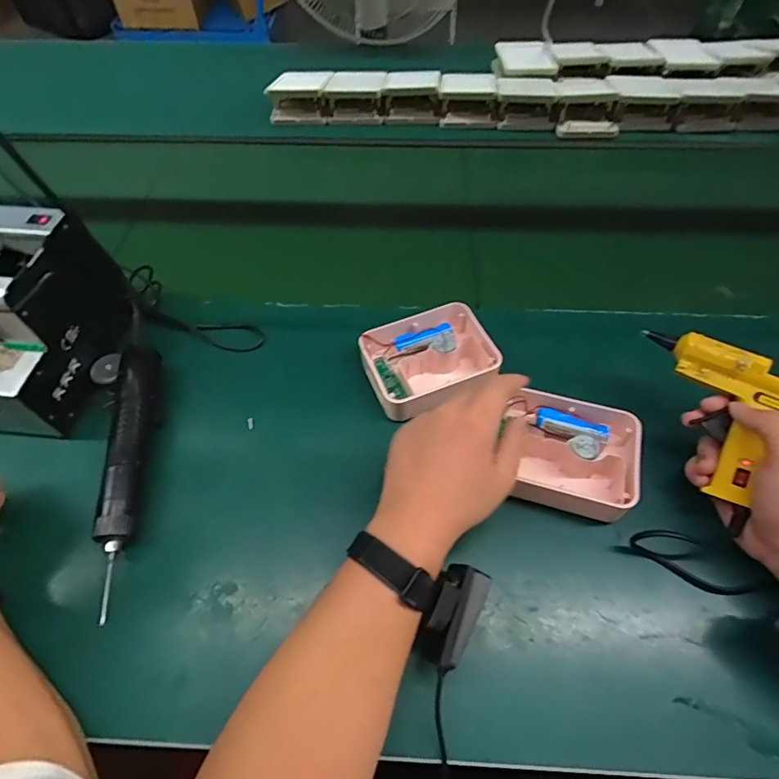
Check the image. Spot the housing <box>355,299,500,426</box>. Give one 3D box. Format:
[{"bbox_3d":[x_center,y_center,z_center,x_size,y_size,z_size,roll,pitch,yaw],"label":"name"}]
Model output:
[{"bbox_3d":[0.043,-0.033,0.507,0.138,0.043,0.107,-24,58,-16],"label":"housing"}]

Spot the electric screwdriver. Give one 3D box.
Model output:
[{"bbox_3d":[-0.245,0.068,0.441,0.035,0.036,0.248,-6,55,-4],"label":"electric screwdriver"}]

